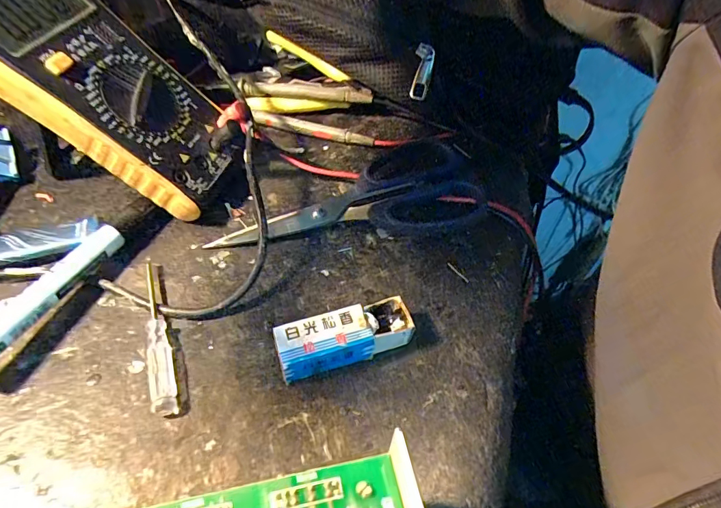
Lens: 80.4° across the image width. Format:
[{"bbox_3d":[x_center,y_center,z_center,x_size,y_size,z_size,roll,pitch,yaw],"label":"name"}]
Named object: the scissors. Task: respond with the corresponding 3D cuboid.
[{"bbox_3d":[-0.010,-0.039,0.288,0.175,0.012,0.084,-16,54,-12],"label":"scissors"}]

